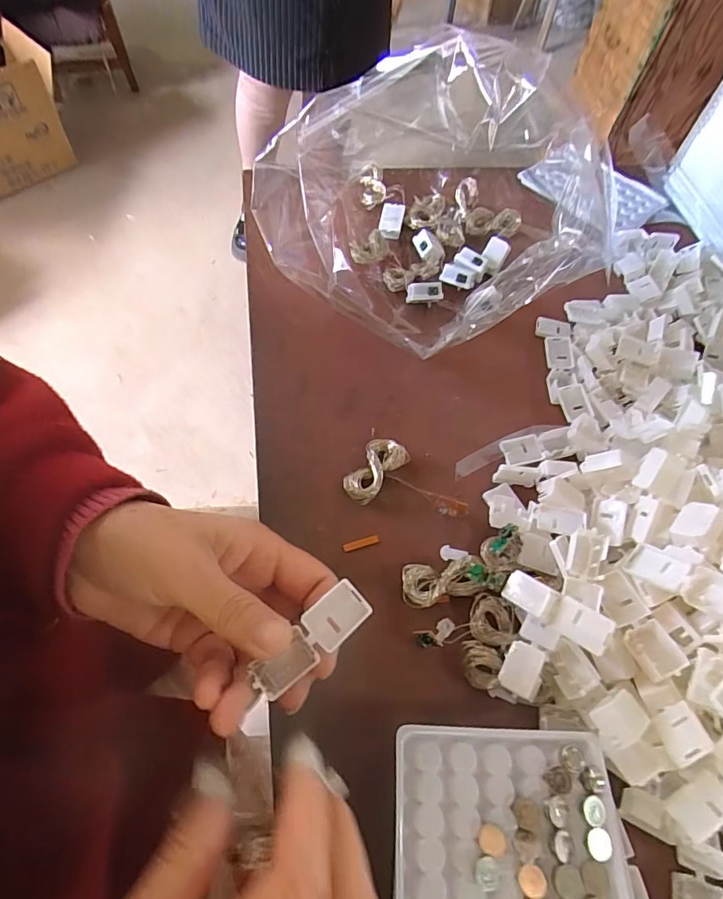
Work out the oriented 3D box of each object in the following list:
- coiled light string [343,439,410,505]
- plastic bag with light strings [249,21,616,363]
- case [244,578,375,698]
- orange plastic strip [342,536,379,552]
[{"bbox_3d":[0.008,0.013,0.318,0.025,0.010,0.049,40,66,16],"label":"coiled light string"},{"bbox_3d":[0.062,-0.230,0.376,0.253,0.144,0.251,7,61,-1],"label":"plastic bag with light strings"},{"bbox_3d":[-0.021,0.083,0.209,0.019,0.011,0.056,41,65,19],"label":"case"},{"bbox_3d":[0.000,0.058,0.297,0.023,0.004,0.005,-13,62,-9],"label":"orange plastic strip"}]

